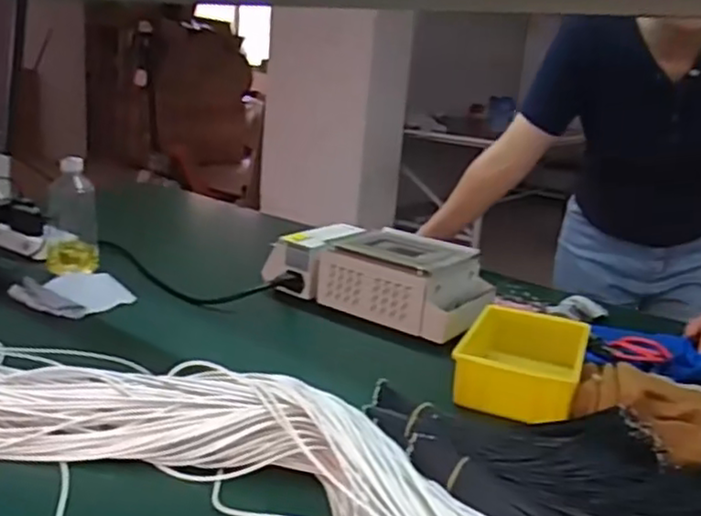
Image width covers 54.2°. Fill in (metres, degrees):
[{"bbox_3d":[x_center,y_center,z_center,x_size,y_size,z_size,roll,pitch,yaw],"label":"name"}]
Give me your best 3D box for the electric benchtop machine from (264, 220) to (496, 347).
[{"bbox_3d":[0.049,0.024,1.033,0.333,0.099,0.153,14,18,30],"label":"electric benchtop machine"}]

